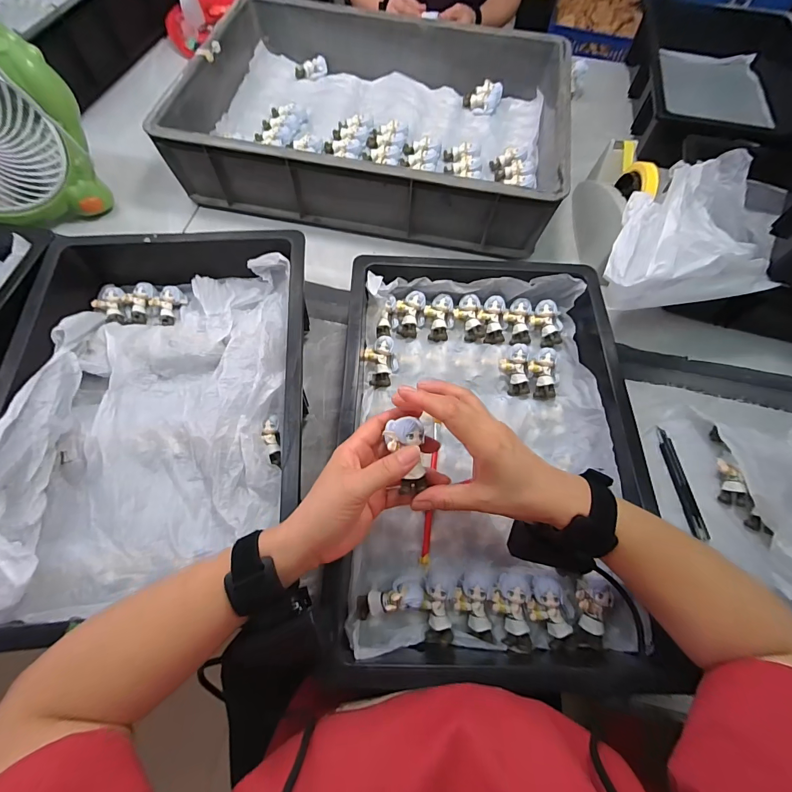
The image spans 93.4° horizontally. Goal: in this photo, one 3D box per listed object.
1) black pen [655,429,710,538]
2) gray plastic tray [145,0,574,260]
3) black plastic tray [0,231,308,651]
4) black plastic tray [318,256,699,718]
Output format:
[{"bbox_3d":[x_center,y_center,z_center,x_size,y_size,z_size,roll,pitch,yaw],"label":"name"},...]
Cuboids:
[{"bbox_3d":[0.345,0.103,0.451,0.017,0.012,0.132,-1,66,-3],"label":"black pen"},{"bbox_3d":[-0.028,-0.462,0.621,0.573,0.105,0.390,11,66,3],"label":"gray plastic tray"},{"bbox_3d":[-0.266,-0.005,0.435,0.323,0.087,0.471,-3,66,-3],"label":"black plastic tray"},{"bbox_3d":[0.091,0.044,0.410,0.302,0.068,0.437,4,66,0],"label":"black plastic tray"}]

